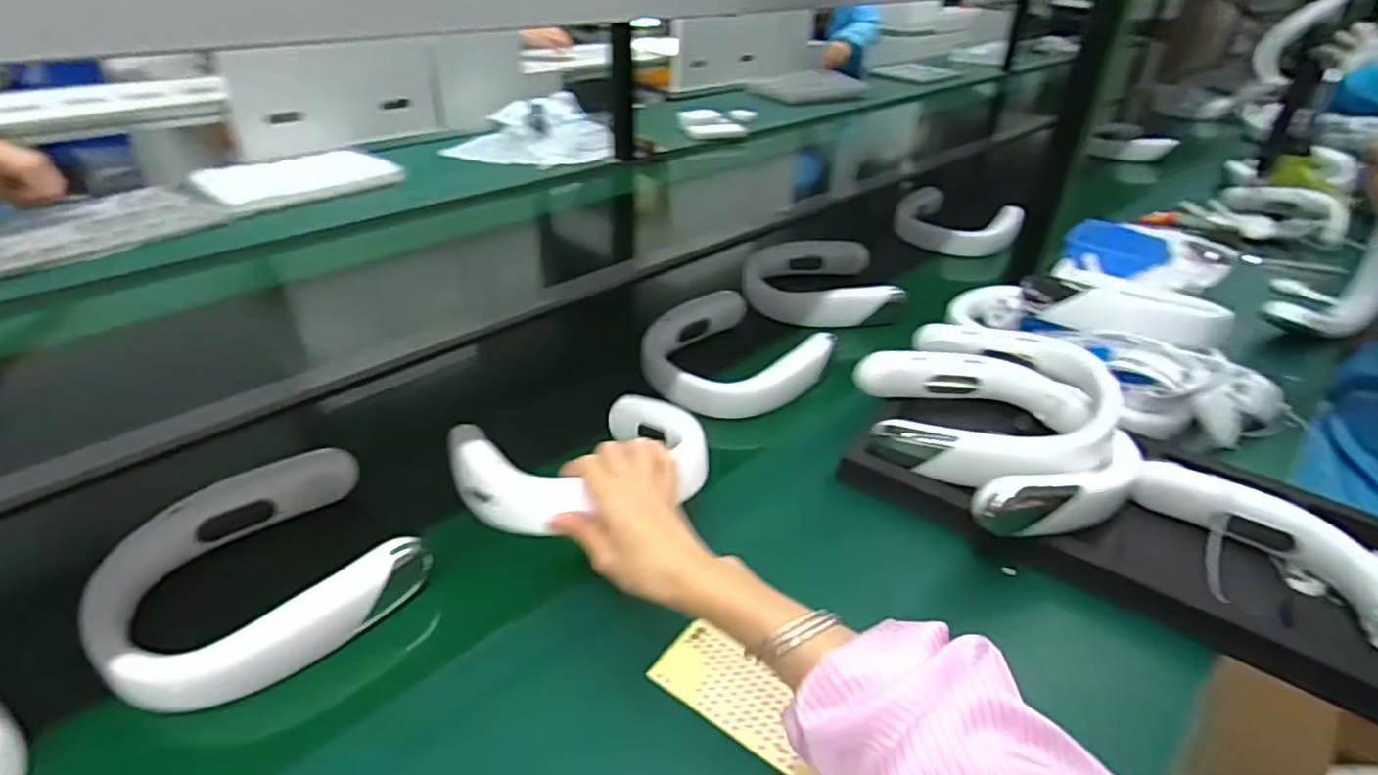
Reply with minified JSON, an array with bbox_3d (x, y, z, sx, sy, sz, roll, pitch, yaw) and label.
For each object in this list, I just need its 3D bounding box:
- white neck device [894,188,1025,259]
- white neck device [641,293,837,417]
[{"bbox_3d":[0.475,-0.291,1.243,0.212,0.069,0.140,27,40,30],"label":"white neck device"},{"bbox_3d":[0.048,-0.043,0.837,0.195,0.045,0.185,-22,42,-33],"label":"white neck device"}]

